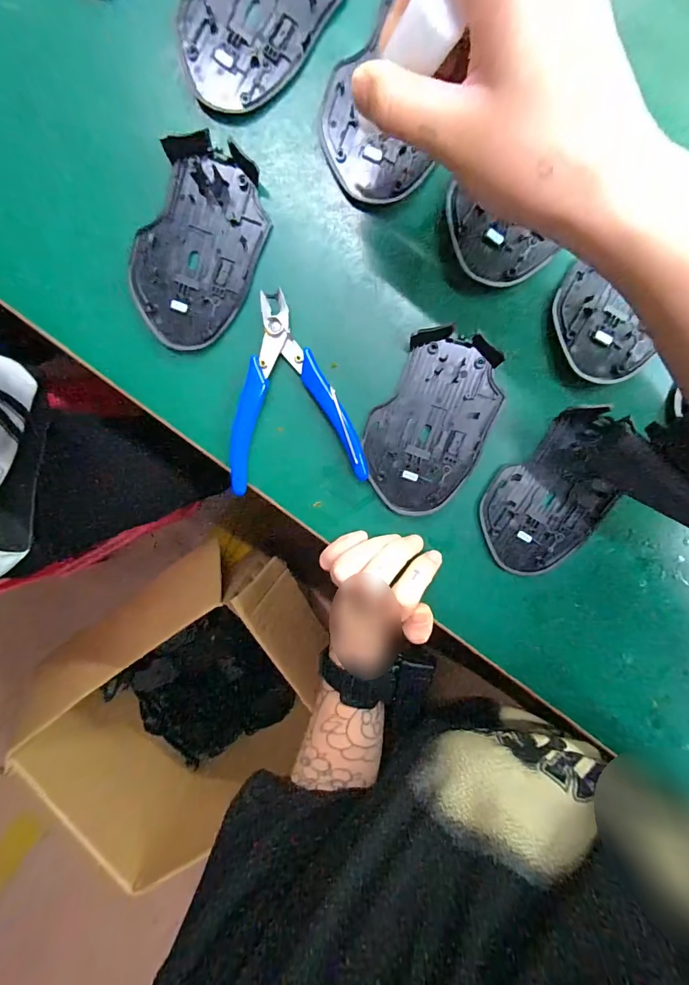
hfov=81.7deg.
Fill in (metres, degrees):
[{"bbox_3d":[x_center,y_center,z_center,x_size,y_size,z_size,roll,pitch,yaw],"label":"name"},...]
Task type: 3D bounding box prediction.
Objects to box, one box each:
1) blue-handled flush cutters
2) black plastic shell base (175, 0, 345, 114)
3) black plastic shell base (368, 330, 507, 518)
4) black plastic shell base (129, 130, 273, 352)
[{"bbox_3d":[-0.038,-0.063,0.258,0.089,0.014,0.118,-7,101,4],"label":"blue-handled flush cutters"},{"bbox_3d":[-0.047,-0.275,0.219,0.073,0.012,0.114,44,100,-6],"label":"black plastic shell base"},{"bbox_3d":[0.056,-0.043,0.258,0.073,0.010,0.115,20,102,-2],"label":"black plastic shell base"},{"bbox_3d":[-0.091,-0.151,0.248,0.072,0.009,0.114,28,101,-3],"label":"black plastic shell base"}]

